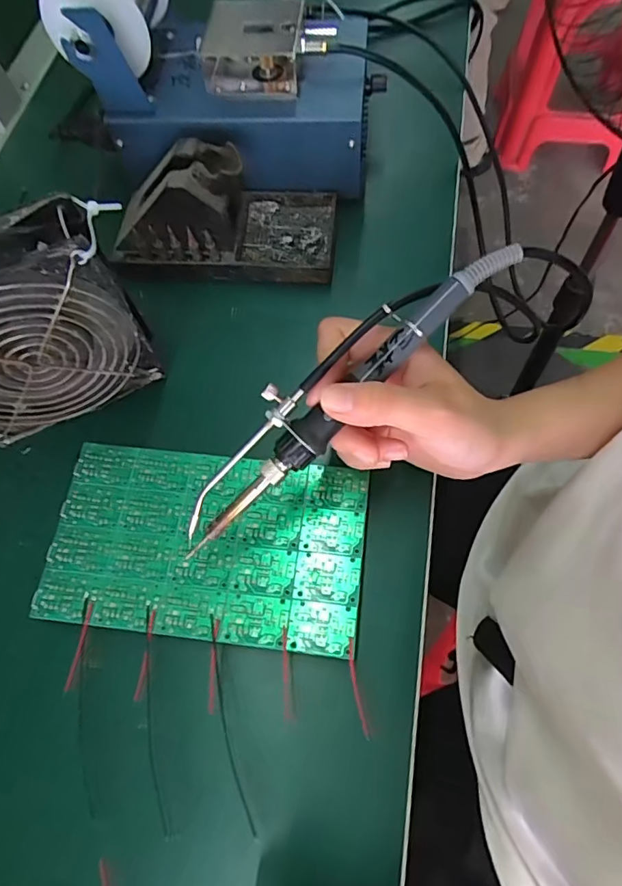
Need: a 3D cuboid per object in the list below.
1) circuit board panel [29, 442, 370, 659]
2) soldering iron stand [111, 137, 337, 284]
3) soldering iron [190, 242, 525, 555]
[{"bbox_3d":[-0.059,0.054,0.289,0.173,0.004,0.101,5,67,6],"label":"circuit board panel"},{"bbox_3d":[-0.062,-0.164,0.364,0.153,0.076,0.075,3,66,4],"label":"soldering iron stand"},{"bbox_3d":[0.011,-0.026,0.244,0.203,0.020,0.032,-43,70,4],"label":"soldering iron"}]

